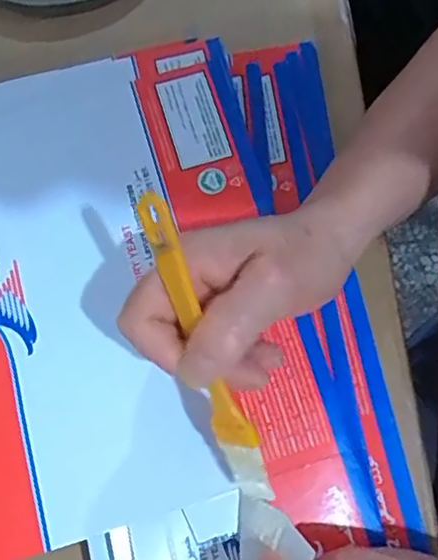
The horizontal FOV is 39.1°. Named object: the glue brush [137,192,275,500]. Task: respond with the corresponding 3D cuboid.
[{"bbox_3d":[-0.005,0.032,0.252,0.015,0.015,0.140,-21,110,-4],"label":"glue brush"}]

